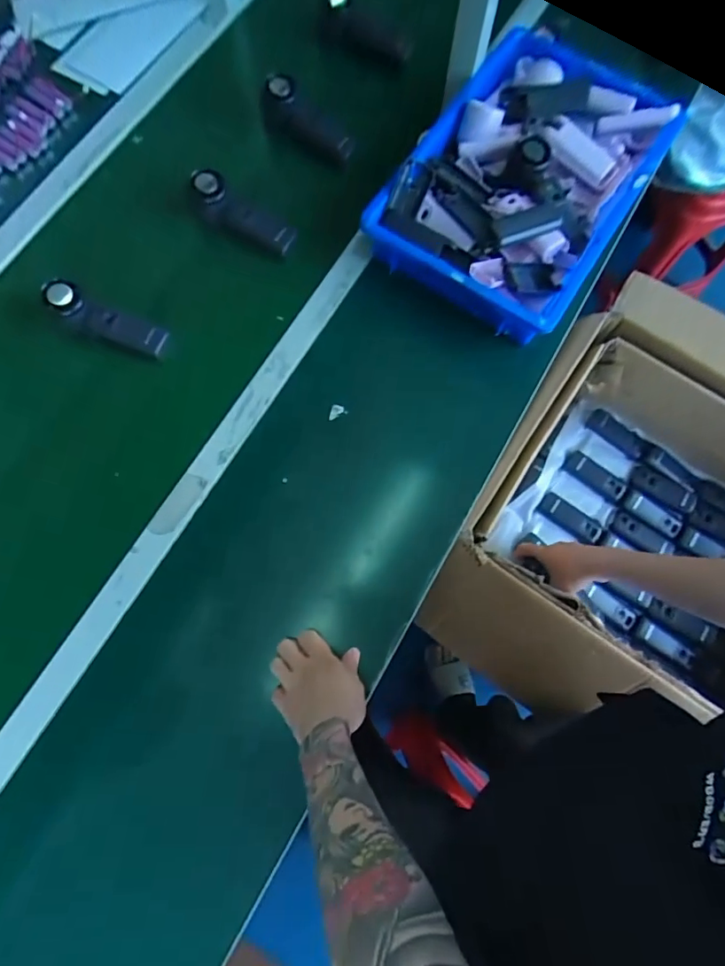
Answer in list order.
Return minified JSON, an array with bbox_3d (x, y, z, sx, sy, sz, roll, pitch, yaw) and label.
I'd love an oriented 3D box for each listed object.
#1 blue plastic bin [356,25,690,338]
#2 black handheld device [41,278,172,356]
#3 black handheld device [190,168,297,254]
[{"bbox_3d":[0.230,-0.434,0.725,0.296,0.093,0.425,32,77,7],"label":"blue plastic bin"},{"bbox_3d":[-0.341,-0.218,0.691,0.154,0.033,0.044,24,101,-12],"label":"black handheld device"},{"bbox_3d":[-0.167,-0.378,0.728,0.161,0.047,0.047,36,77,8],"label":"black handheld device"}]

